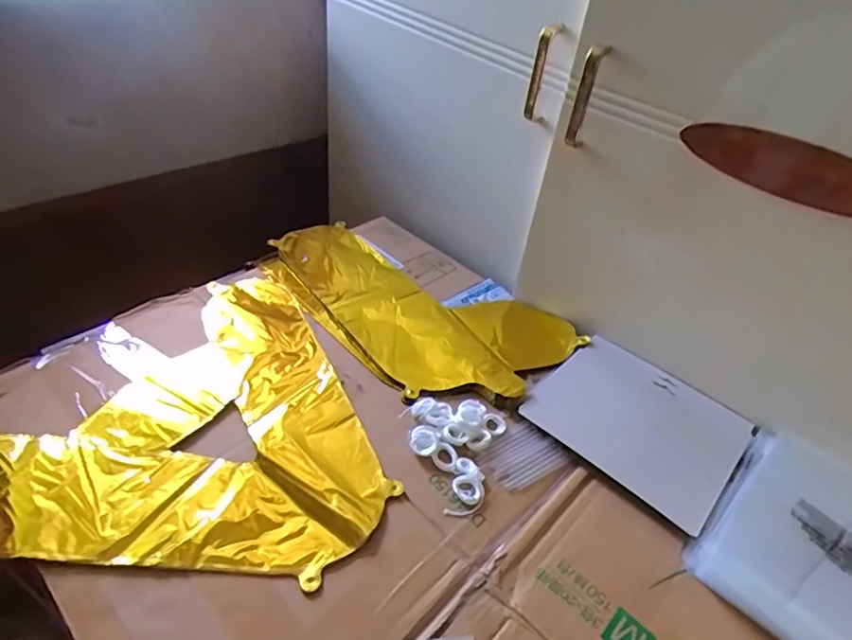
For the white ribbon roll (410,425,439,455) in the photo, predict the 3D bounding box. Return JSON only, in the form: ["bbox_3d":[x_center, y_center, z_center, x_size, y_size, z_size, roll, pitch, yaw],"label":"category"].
[{"bbox_3d":[-0.003,0.115,0.533,0.026,0.012,0.032,-9,43,-18],"label":"white ribbon roll"}]

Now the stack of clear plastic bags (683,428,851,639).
[{"bbox_3d":[0.372,0.216,0.485,0.216,0.016,0.215,-30,53,-35],"label":"stack of clear plastic bags"}]

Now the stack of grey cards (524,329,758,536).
[{"bbox_3d":[0.226,0.106,0.588,0.195,0.011,0.172,34,47,27],"label":"stack of grey cards"}]

